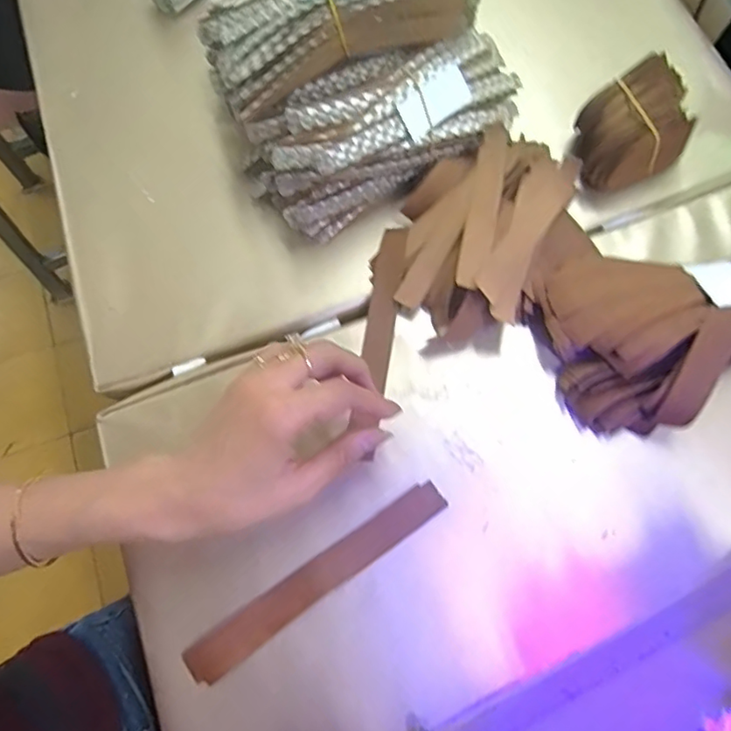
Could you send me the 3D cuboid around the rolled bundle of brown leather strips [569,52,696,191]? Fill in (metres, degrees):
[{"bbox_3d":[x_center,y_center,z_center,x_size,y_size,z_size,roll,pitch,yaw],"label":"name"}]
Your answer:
[{"bbox_3d":[0.183,-0.165,0.393,0.078,0.049,0.059,-22,73,-5],"label":"rolled bundle of brown leather strips"}]

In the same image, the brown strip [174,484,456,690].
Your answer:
[{"bbox_3d":[-0.028,0.125,0.333,0.172,0.004,0.024,-35,75,-8],"label":"brown strip"}]

